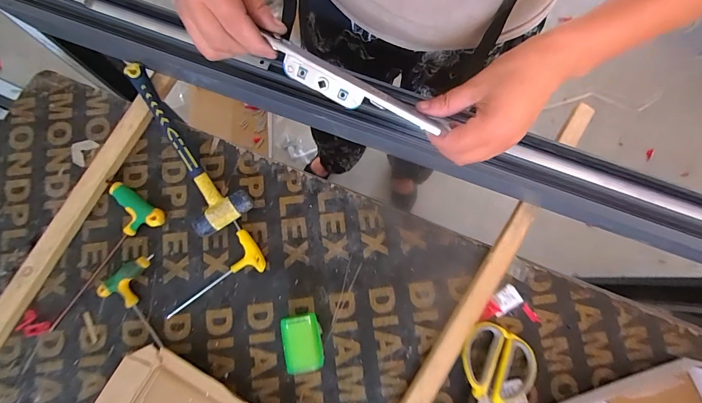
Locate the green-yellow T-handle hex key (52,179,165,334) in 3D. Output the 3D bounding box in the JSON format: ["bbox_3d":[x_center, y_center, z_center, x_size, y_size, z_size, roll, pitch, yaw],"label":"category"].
[{"bbox_3d":[-0.340,0.061,0.435,0.094,0.022,0.189,40,80,7],"label":"green-yellow T-handle hex key"}]

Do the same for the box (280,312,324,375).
[{"bbox_3d":[-0.058,0.170,0.411,0.046,0.031,0.064,-10,78,-3],"label":"box"}]

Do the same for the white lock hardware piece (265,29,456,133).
[{"bbox_3d":[0.006,-0.105,0.323,0.170,0.019,0.025,23,78,-5],"label":"white lock hardware piece"}]

